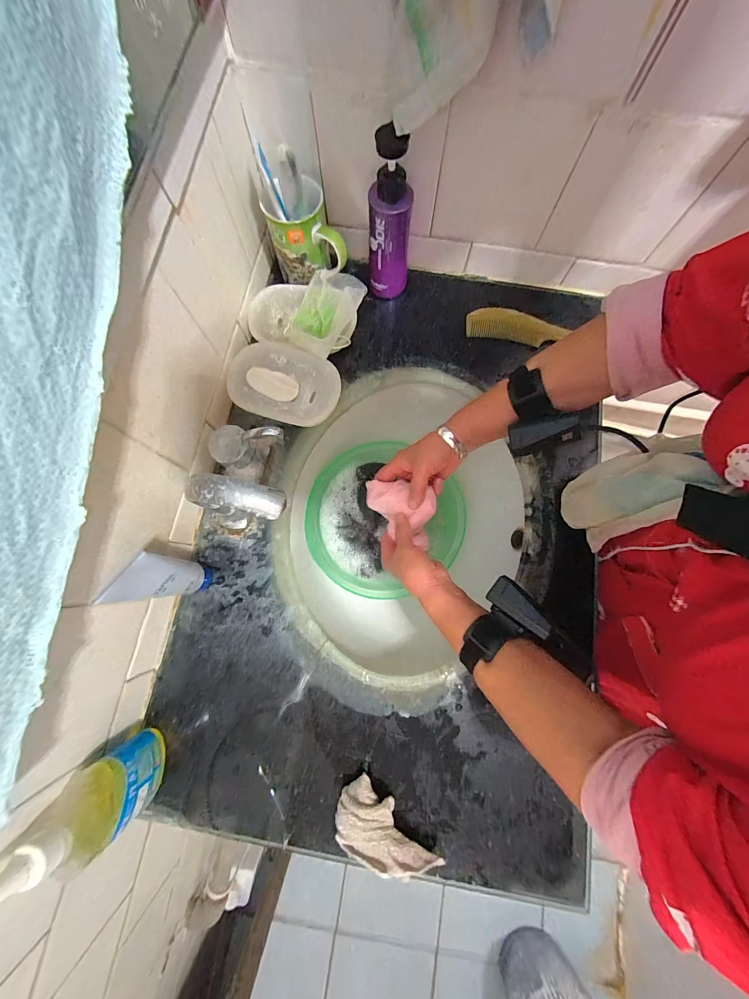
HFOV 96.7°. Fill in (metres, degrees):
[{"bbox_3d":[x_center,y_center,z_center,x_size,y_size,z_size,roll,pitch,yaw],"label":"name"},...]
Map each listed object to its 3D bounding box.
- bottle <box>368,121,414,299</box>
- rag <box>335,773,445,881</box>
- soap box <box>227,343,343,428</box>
[{"bbox_3d":[0.020,-0.355,0.438,0.053,0.187,0.048,2,78,0],"label":"bottle"},{"bbox_3d":[0.008,0.361,0.353,0.118,0.042,0.061,43,81,8],"label":"rag"},{"bbox_3d":[-0.122,-0.154,0.465,0.148,0.039,0.105,18,78,4],"label":"soap box"}]

